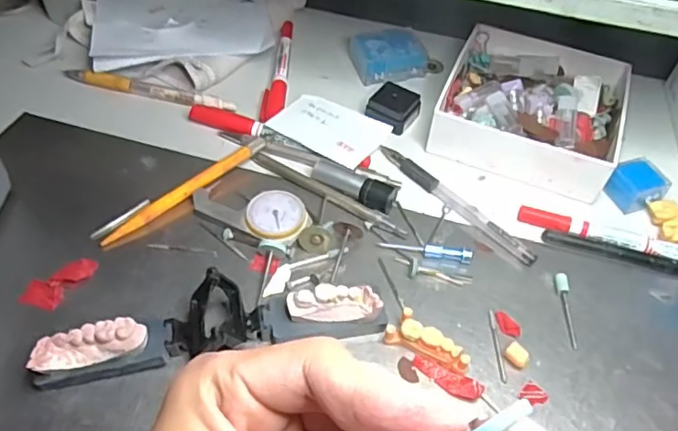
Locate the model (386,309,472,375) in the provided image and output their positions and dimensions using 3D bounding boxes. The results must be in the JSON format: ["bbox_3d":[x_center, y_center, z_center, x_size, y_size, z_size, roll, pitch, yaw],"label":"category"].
[{"bbox_3d":[0.050,0.068,0.309,0.047,0.016,0.018,20,53,13],"label":"model"}]

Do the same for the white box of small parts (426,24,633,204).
[{"bbox_3d":[0.147,-0.084,0.426,0.130,0.034,0.144,21,53,14],"label":"white box of small parts"}]

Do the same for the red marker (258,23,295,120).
[{"bbox_3d":[-0.049,-0.122,0.462,0.018,0.010,0.131,3,51,0],"label":"red marker"}]

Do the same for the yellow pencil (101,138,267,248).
[{"bbox_3d":[-0.100,-0.017,0.377,0.126,0.012,0.013,-35,61,-27],"label":"yellow pencil"}]

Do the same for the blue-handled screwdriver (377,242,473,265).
[{"bbox_3d":[0.055,0.022,0.354,0.058,0.009,0.008,10,51,6],"label":"blue-handled screwdriver"}]

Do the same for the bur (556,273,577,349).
[{"bbox_3d":[0.135,0.056,0.332,0.007,0.004,0.048,5,51,1],"label":"bur"}]

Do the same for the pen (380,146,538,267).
[{"bbox_3d":[0.080,-0.011,0.383,0.015,0.009,0.131,-35,60,-27],"label":"pen"}]

